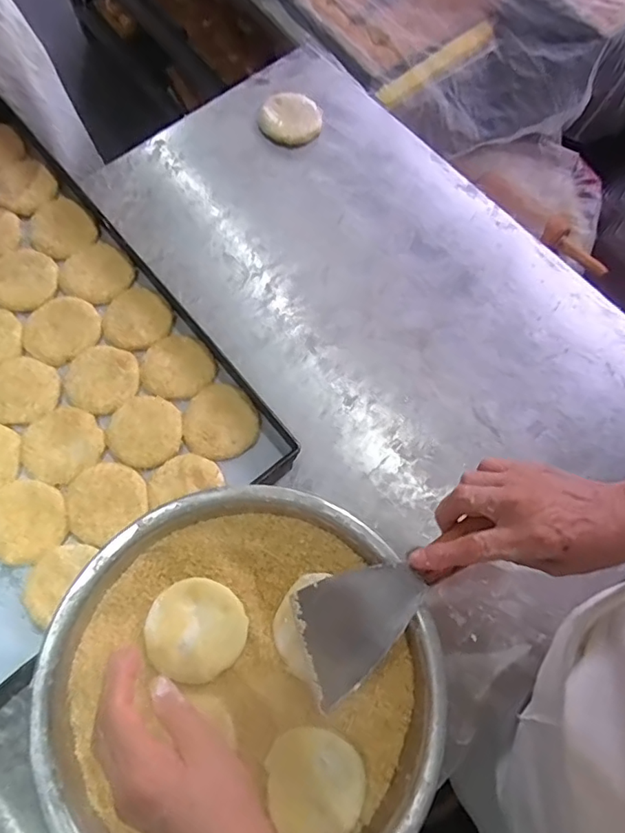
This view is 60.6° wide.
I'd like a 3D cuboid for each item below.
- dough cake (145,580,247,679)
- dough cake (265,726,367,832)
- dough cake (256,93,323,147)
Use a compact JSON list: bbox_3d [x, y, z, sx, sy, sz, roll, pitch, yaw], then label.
[{"bbox_3d":[-0.104,0.187,0.470,0.084,0.012,0.082,-37,77,-13],"label":"dough cake"},{"bbox_3d":[0.003,0.299,0.432,0.077,0.018,0.081,1,72,-2],"label":"dough cake"},{"bbox_3d":[-0.029,-0.416,0.747,0.087,0.017,0.080,1,72,-2],"label":"dough cake"}]

